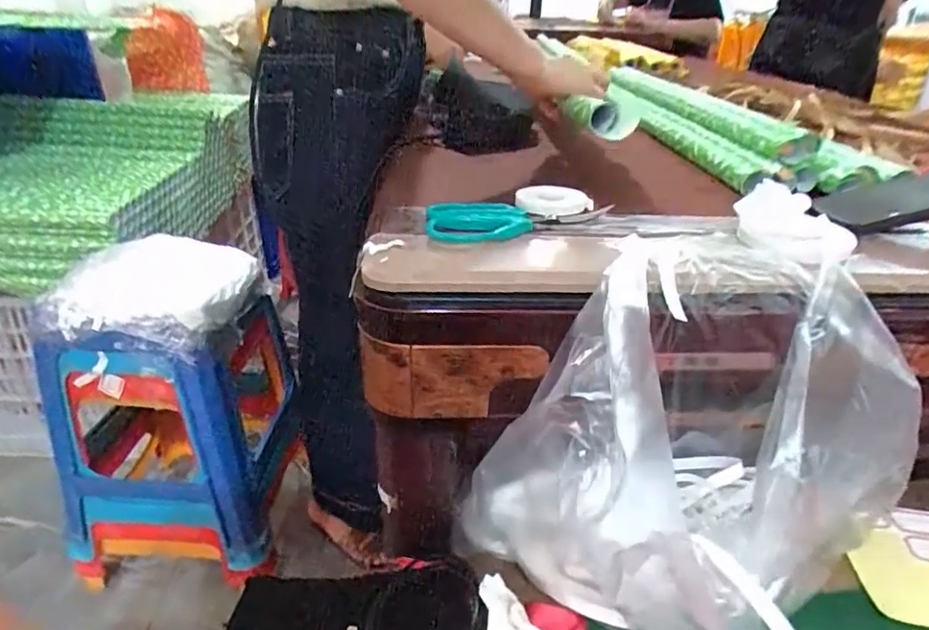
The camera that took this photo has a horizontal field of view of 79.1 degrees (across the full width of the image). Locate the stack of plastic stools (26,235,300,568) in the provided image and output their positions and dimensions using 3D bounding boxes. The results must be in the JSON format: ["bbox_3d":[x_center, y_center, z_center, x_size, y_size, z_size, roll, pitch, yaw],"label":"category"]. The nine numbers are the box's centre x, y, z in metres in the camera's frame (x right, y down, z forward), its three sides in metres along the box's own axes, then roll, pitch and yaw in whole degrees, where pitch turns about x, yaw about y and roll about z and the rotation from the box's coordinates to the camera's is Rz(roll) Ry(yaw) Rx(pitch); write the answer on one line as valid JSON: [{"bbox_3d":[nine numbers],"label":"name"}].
[{"bbox_3d":[-0.487,0.142,0.965,0.338,0.464,0.276,3,29,2],"label":"stack of plastic stools"}]

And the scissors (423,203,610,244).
[{"bbox_3d":[0.043,-0.078,0.462,0.148,0.017,0.061,0,29,-2],"label":"scissors"}]

